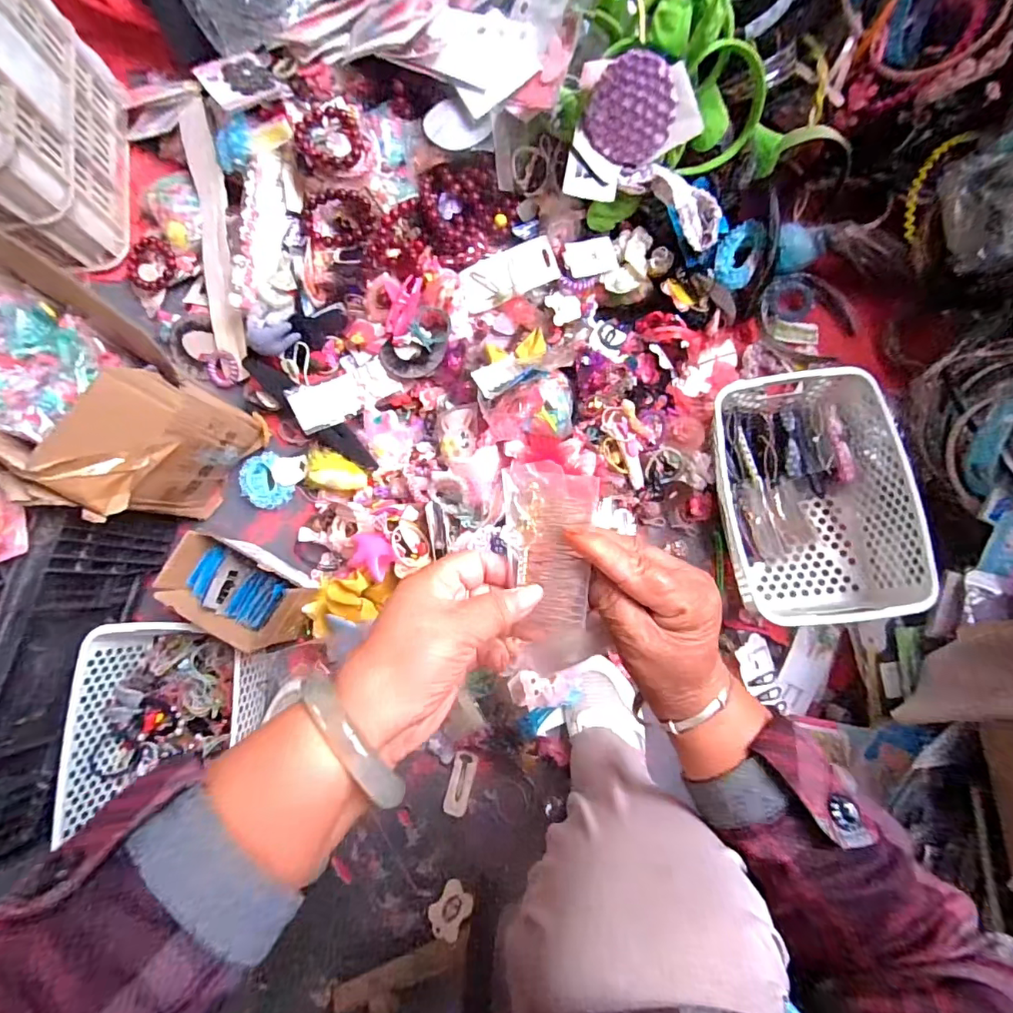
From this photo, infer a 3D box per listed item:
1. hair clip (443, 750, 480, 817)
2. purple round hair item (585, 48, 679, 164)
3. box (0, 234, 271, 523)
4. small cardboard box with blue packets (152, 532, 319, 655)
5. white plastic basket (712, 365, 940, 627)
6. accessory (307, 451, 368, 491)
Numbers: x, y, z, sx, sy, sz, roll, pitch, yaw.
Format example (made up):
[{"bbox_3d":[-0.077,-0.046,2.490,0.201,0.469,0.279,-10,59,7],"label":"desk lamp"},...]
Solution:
[{"bbox_3d":[-0.057,0.347,0.625,0.030,0.012,0.071,14,82,5],"label":"hair clip"},{"bbox_3d":[0.141,-0.442,0.558,0.094,0.095,0.010,34,47,-23],"label":"purple round hair item"},{"bbox_3d":[-0.509,-0.139,0.594,0.341,0.241,0.199,33,84,7],"label":"box"},{"bbox_3d":[-0.315,0.104,0.603,0.152,0.090,0.099,31,84,7],"label":"small cardboard box with blue packets"},{"bbox_3d":[0.367,-0.018,0.616,0.205,0.101,0.306,-8,81,1],"label":"white plastic basket"},{"bbox_3d":[-0.233,-0.045,0.680,0.092,0.032,0.050,19,82,6],"label":"accessory"}]

